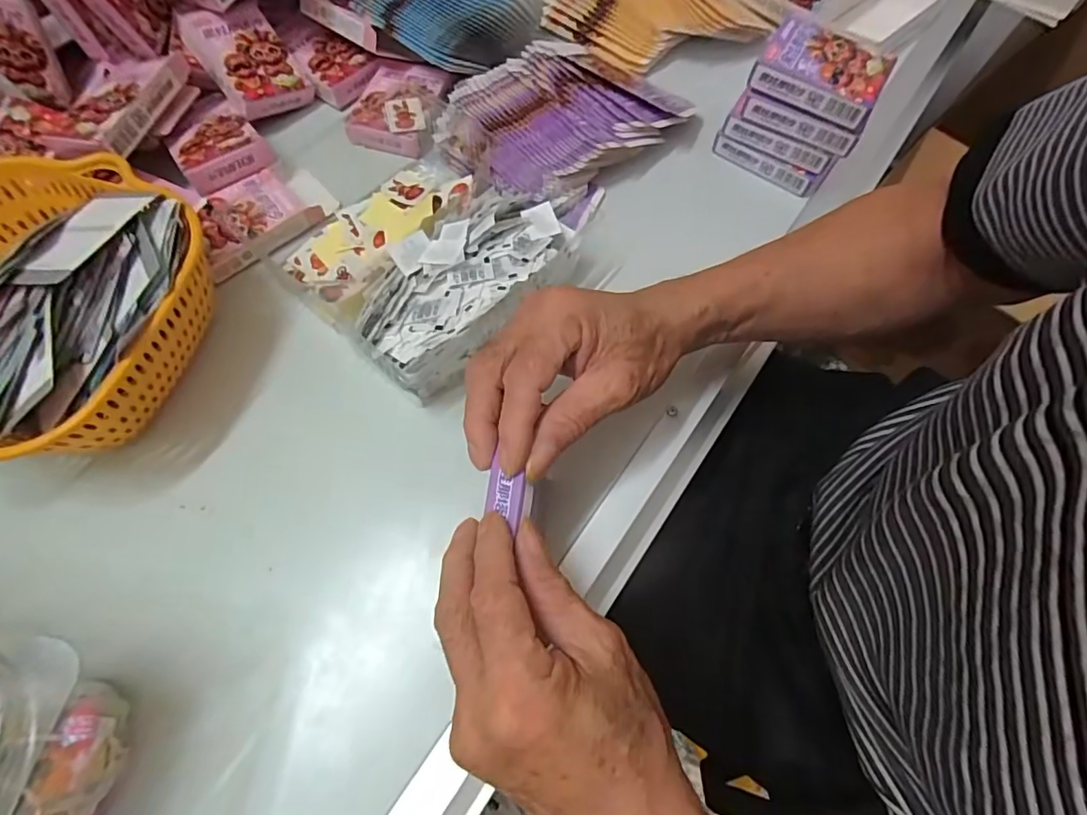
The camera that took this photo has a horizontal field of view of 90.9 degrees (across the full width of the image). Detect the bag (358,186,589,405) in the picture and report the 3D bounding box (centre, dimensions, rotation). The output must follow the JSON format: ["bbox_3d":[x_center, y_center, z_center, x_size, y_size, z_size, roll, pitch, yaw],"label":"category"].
[{"bbox_3d":[-0.040,-0.099,0.385,0.202,0.058,0.111,-41,73,-16],"label":"bag"}]

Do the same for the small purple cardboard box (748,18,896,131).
[{"bbox_3d":[0.211,-0.256,0.408,0.088,0.023,0.061,28,70,10],"label":"small purple cardboard box"}]

